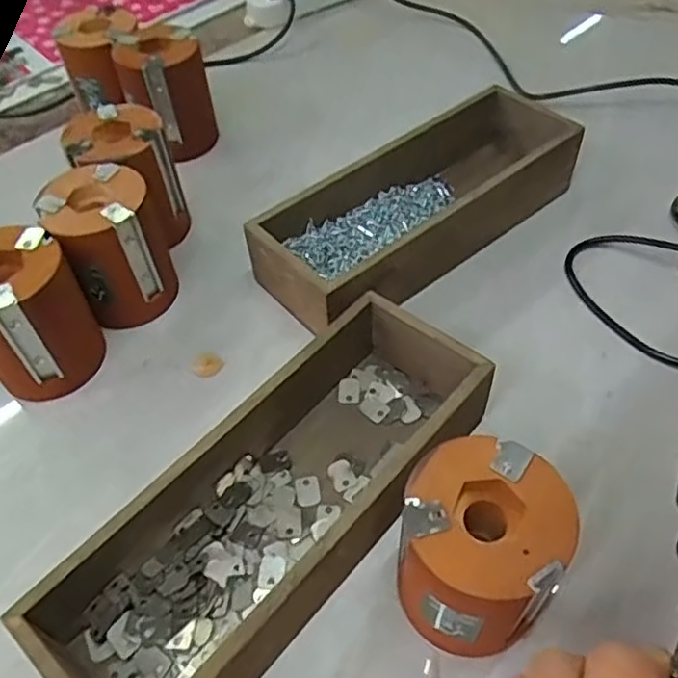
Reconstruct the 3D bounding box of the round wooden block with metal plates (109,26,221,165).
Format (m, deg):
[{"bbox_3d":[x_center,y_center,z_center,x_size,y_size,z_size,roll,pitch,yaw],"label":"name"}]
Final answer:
[{"bbox_3d":[-0.164,-0.239,0.622,0.075,0.106,0.075,-2,50,2],"label":"round wooden block with metal plates"}]

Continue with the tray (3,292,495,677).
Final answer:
[{"bbox_3d":[-0.034,0.095,0.375,0.113,0.066,0.274,32,59,26],"label":"tray"}]

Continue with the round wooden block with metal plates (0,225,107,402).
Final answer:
[{"bbox_3d":[-0.215,-0.014,0.450,0.077,0.102,0.073,-2,50,2],"label":"round wooden block with metal plates"}]

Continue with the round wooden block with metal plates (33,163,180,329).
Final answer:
[{"bbox_3d":[-0.171,-0.069,0.489,0.072,0.099,0.075,-2,50,2],"label":"round wooden block with metal plates"}]

